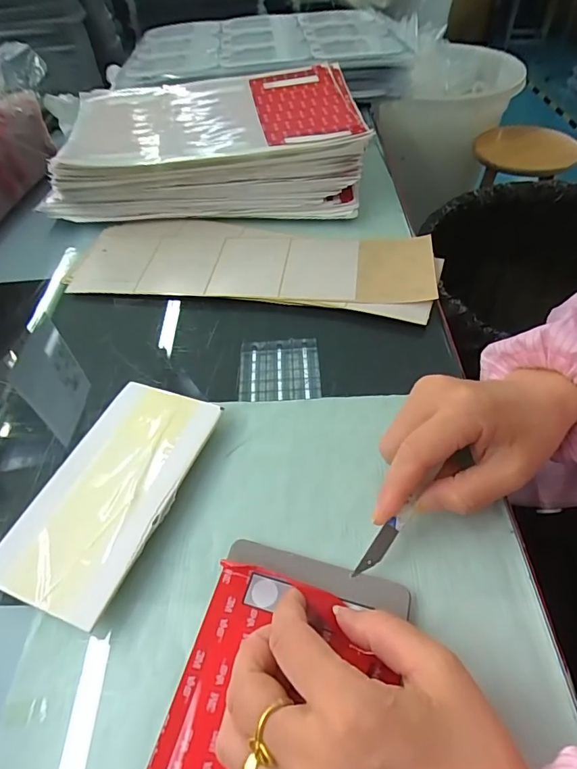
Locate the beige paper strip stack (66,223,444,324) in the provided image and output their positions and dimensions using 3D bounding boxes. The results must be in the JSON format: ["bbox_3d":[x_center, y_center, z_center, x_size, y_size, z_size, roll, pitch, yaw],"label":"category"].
[{"bbox_3d":[-0.037,-0.116,0.424,0.339,0.011,0.115,7,52,9],"label":"beige paper strip stack"}]

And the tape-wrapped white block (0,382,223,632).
[{"bbox_3d":[-0.109,0.064,0.285,0.080,0.015,0.149,16,53,16],"label":"tape-wrapped white block"}]

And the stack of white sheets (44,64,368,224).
[{"bbox_3d":[-0.089,-0.281,0.521,0.324,0.069,0.235,-2,51,2],"label":"stack of white sheets"}]

